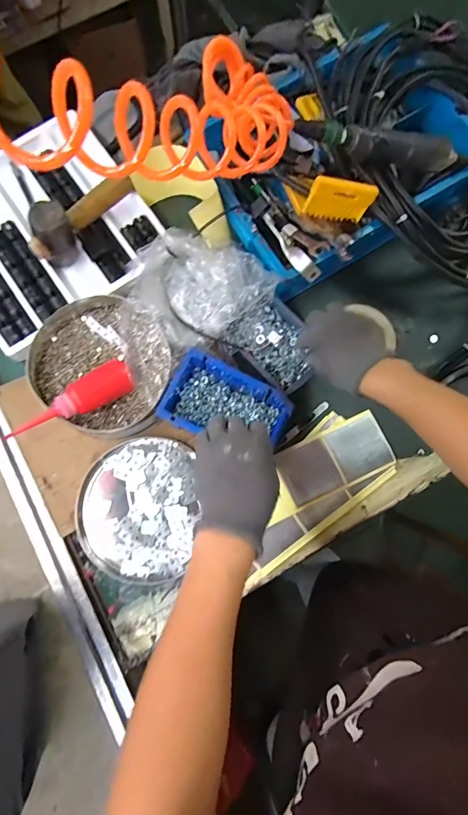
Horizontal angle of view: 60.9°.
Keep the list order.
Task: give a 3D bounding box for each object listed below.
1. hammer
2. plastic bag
[{"bbox_3d":[-0.221,-0.283,0.572,0.045,0.096,0.179,35,81,5],"label":"hammer"},{"bbox_3d":[-0.059,-0.178,0.551,0.170,0.060,0.175,-39,82,-7],"label":"plastic bag"}]

